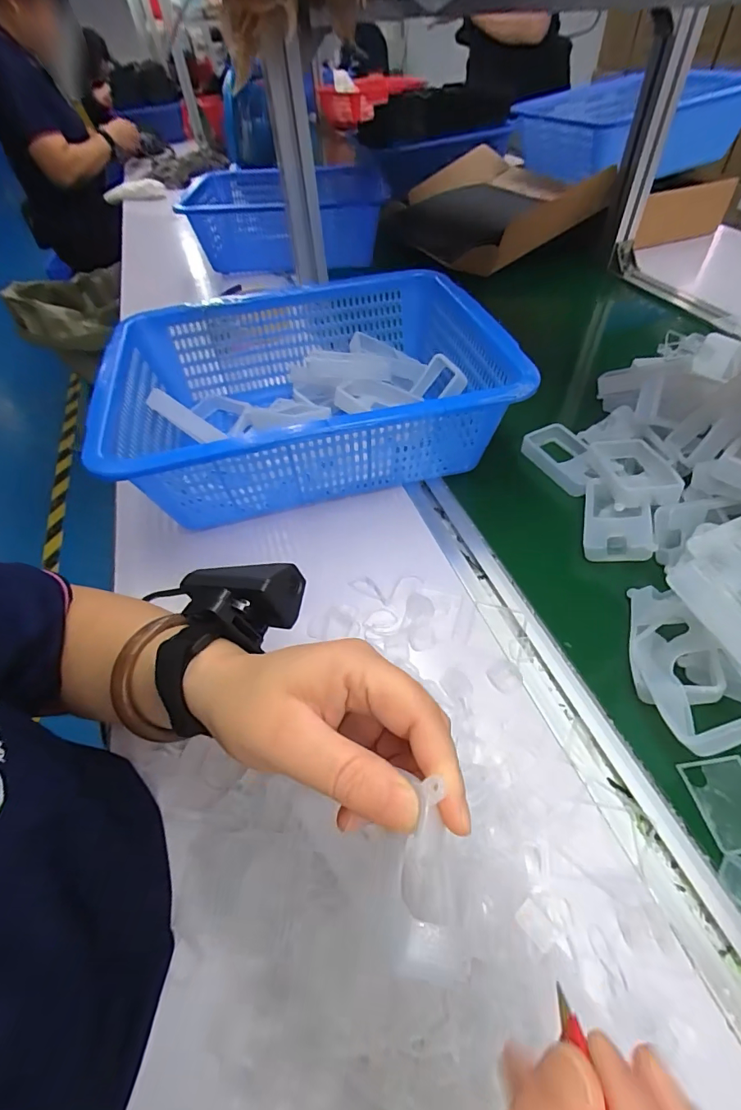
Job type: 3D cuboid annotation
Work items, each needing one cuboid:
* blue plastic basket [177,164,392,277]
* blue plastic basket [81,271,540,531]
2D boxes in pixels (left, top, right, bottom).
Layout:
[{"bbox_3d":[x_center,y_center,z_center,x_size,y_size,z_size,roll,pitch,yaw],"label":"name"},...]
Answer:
[{"bbox_3d":[-0.161,-0.700,0.947,0.367,0.111,0.347,-6,50,1],"label":"blue plastic basket"},{"bbox_3d":[-0.064,-0.169,0.501,0.372,0.124,0.297,-12,50,-5],"label":"blue plastic basket"}]

